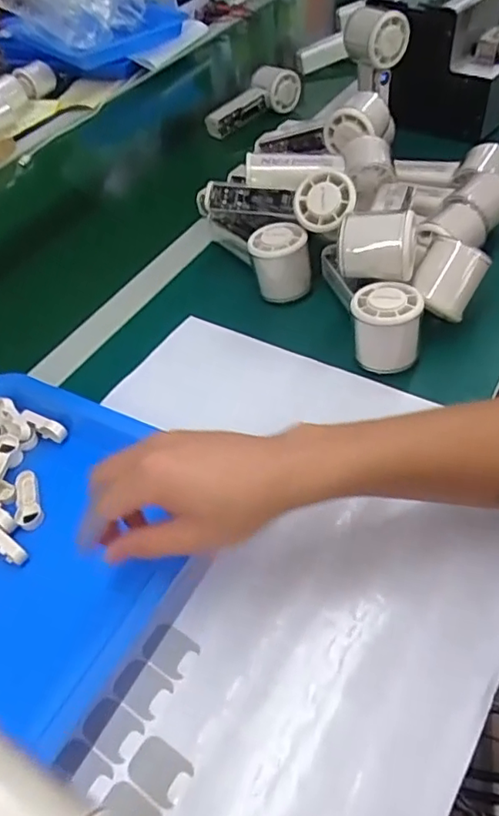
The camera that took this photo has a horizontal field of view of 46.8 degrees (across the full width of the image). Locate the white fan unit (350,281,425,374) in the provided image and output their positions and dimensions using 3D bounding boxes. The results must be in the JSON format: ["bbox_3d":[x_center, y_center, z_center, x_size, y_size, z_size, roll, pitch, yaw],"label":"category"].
[{"bbox_3d":[0.112,-0.066,0.478,0.055,0.056,0.052,4,49,12],"label":"white fan unit"}]

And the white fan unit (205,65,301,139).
[{"bbox_3d":[0.002,-0.451,0.843,0.152,0.060,0.049,-30,49,-18],"label":"white fan unit"}]

